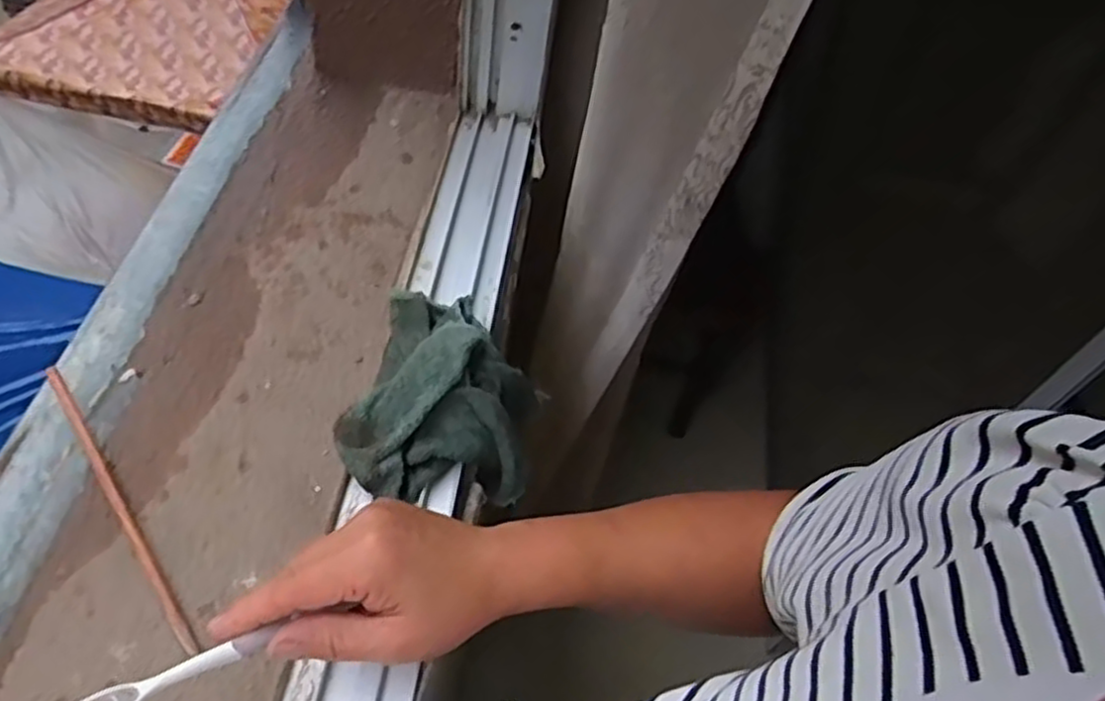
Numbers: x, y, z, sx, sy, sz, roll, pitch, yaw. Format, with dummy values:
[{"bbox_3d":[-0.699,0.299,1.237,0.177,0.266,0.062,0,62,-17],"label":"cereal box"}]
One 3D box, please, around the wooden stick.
[{"bbox_3d":[-0.256,0.084,0.422,0.008,0.011,0.216,-32,62,-25],"label":"wooden stick"}]

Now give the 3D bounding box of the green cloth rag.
[{"bbox_3d":[-0.068,0.036,0.472,0.112,0.082,0.139,13,54,4],"label":"green cloth rag"}]

